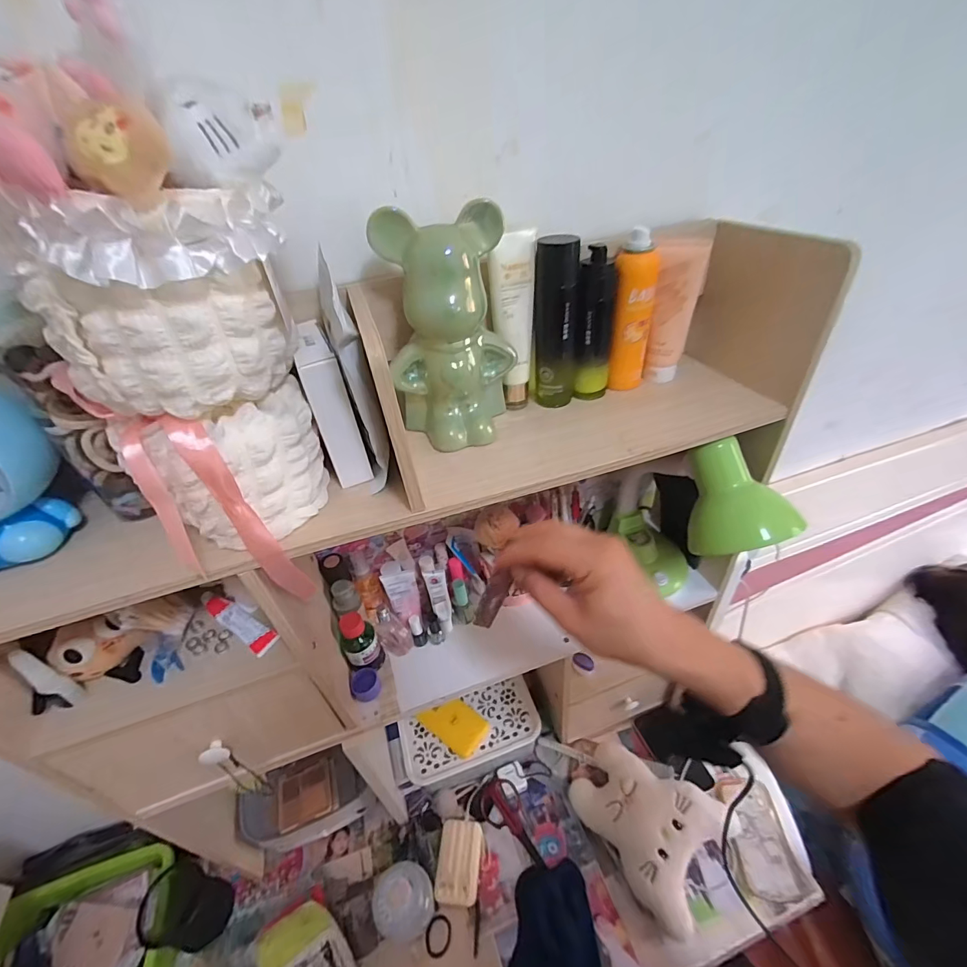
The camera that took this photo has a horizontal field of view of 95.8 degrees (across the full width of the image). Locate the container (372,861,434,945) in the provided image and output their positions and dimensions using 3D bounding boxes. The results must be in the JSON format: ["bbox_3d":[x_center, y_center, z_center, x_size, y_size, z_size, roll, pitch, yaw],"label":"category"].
[{"bbox_3d":[-0.112,0.570,0.598,0.073,0.070,0.077,-4,39,3],"label":"container"}]

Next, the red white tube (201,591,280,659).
[{"bbox_3d":[-0.261,0.145,0.464,0.116,0.011,0.024,21,46,29],"label":"red white tube"}]

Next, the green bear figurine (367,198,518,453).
[{"bbox_3d":[-0.032,-0.137,0.405,0.109,0.198,0.073,-10,39,-4],"label":"green bear figurine"}]

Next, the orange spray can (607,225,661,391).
[{"bbox_3d":[0.158,-0.177,0.459,0.038,0.152,0.039,13,43,22],"label":"orange spray can"}]

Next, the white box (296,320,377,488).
[{"bbox_3d":[-0.134,-0.065,0.384,0.030,0.128,0.058,-21,41,-17],"label":"white box"}]

